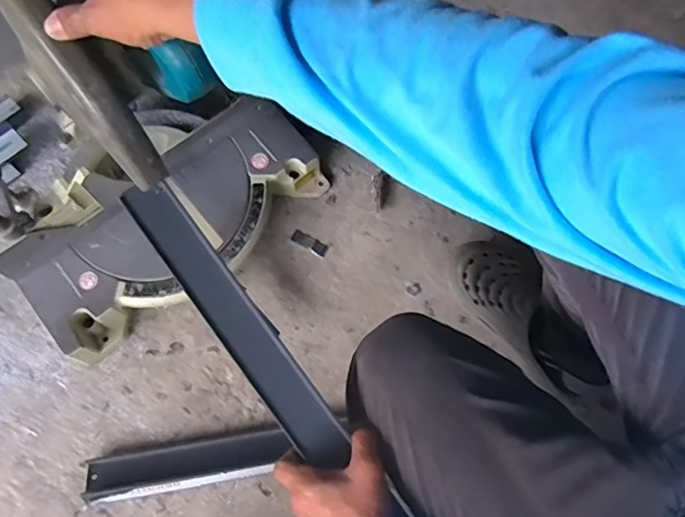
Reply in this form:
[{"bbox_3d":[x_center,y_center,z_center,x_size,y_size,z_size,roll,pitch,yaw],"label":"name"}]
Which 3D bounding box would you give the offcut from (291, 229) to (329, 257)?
[{"bbox_3d":[-0.053,-0.025,0.870,0.061,0.004,0.024,31,73,8],"label":"offcut"}]

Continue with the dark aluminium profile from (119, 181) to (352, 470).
[{"bbox_3d":[-0.111,0.064,0.564,0.052,0.017,0.344,-37,84,-13],"label":"dark aluminium profile"}]

